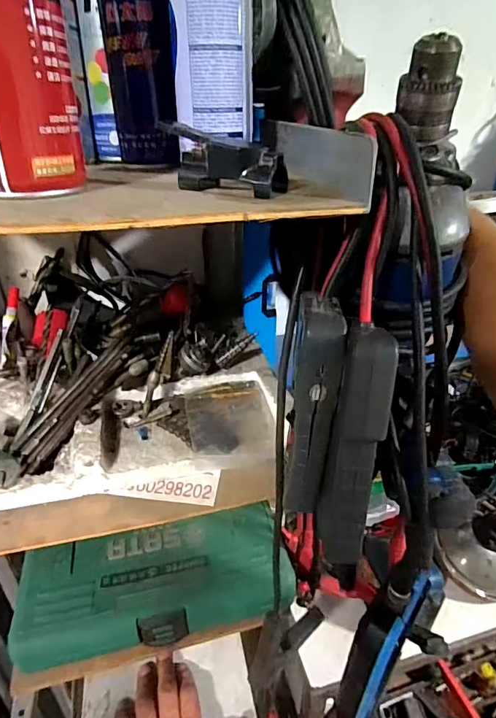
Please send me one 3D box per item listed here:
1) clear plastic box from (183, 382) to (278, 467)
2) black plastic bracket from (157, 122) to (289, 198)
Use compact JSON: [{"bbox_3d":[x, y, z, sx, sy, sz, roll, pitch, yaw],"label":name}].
[{"bbox_3d":[-0.015,0.054,0.381,0.069,0.020,0.084,-7,32,-10],"label":"clear plastic box"},{"bbox_3d":[-0.013,-0.113,0.253,0.069,0.032,0.023,13,34,21],"label":"black plastic bracket"}]

